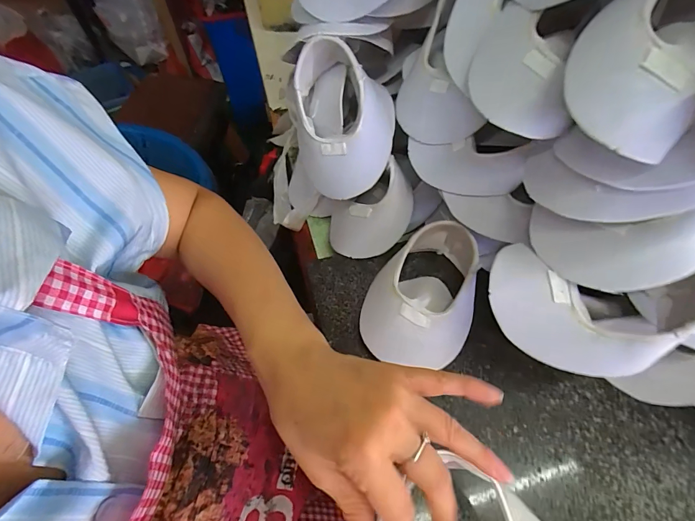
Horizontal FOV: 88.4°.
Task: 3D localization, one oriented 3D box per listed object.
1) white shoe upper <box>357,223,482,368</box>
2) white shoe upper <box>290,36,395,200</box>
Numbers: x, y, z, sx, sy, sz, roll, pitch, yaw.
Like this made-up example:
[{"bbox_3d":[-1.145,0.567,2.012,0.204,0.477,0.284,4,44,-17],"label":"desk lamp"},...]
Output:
[{"bbox_3d":[0.073,0.027,0.356,0.103,0.050,0.131,10,59,6],"label":"white shoe upper"},{"bbox_3d":[-0.005,-0.144,0.380,0.105,0.065,0.152,-4,98,19],"label":"white shoe upper"}]

